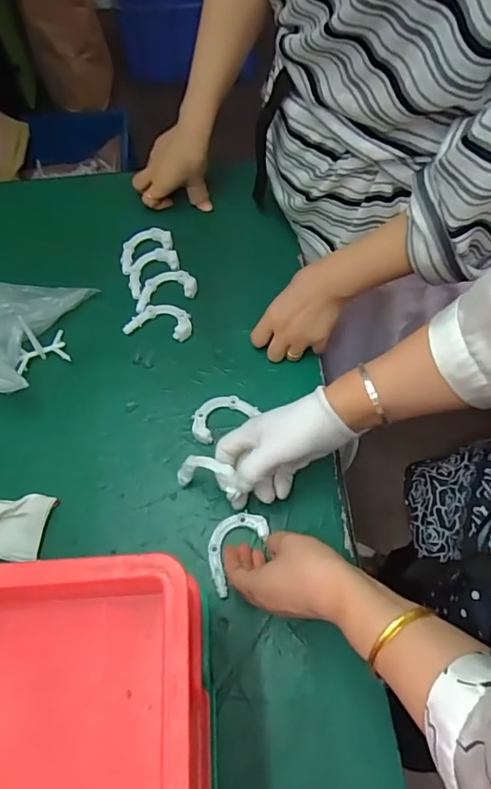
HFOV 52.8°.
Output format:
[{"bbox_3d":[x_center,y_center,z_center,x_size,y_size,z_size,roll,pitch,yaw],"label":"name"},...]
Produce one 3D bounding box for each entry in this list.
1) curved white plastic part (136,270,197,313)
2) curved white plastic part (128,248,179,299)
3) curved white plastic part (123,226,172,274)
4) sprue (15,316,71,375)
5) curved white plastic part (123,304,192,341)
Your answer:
[{"bbox_3d":[-0.105,-0.138,0.641,0.080,0.018,0.047,-17,66,-8],"label":"curved white plastic part"},{"bbox_3d":[-0.127,-0.166,0.650,0.078,0.016,0.044,-39,71,-17],"label":"curved white plastic part"},{"bbox_3d":[-0.138,-0.198,0.665,0.078,0.017,0.048,-31,69,-14],"label":"curved white plastic part"},{"bbox_3d":[-0.249,-0.061,0.583,0.063,0.051,0.048,-19,66,-11],"label":"sprue"},{"bbox_3d":[-0.107,-0.094,0.622,0.083,0.016,0.045,10,65,4],"label":"curved white plastic part"}]

